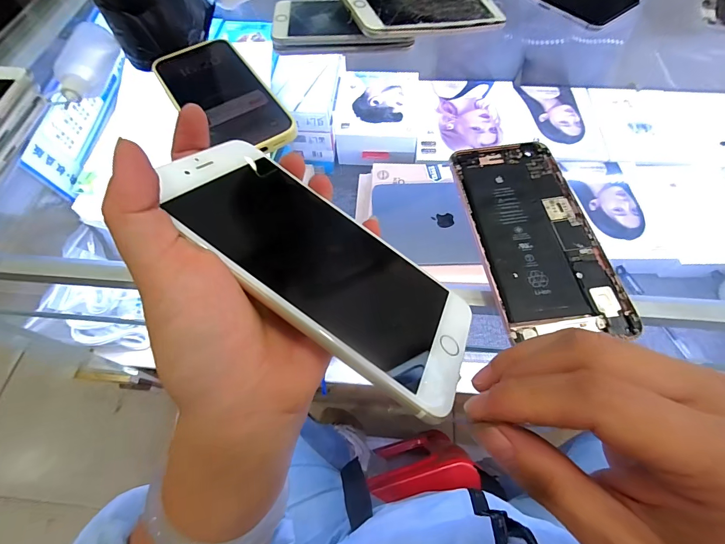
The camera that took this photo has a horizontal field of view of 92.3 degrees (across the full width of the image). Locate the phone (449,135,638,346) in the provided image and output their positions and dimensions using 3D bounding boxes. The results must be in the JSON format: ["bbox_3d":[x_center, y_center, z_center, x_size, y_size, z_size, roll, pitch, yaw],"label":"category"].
[{"bbox_3d":[0.112,-0.031,0.234,0.077,0.007,0.150,-8,62,-3],"label":"phone"}]

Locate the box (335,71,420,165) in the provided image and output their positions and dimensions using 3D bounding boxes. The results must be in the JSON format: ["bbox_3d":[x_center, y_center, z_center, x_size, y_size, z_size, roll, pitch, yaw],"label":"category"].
[{"bbox_3d":[0.023,-0.280,0.625,0.147,0.057,0.190,4,63,3],"label":"box"}]

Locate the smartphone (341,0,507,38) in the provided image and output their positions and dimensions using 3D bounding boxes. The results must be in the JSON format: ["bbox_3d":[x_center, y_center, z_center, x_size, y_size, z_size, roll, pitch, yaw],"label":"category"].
[{"bbox_3d":[0.059,-0.255,0.330,0.152,0.007,0.080,-19,70,-18],"label":"smartphone"}]

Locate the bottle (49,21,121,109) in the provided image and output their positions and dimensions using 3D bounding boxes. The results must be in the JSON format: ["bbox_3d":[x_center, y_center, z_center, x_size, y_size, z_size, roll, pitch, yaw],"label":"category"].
[{"bbox_3d":[-0.244,-0.181,0.307,0.030,0.028,0.095,2,62,2],"label":"bottle"}]

